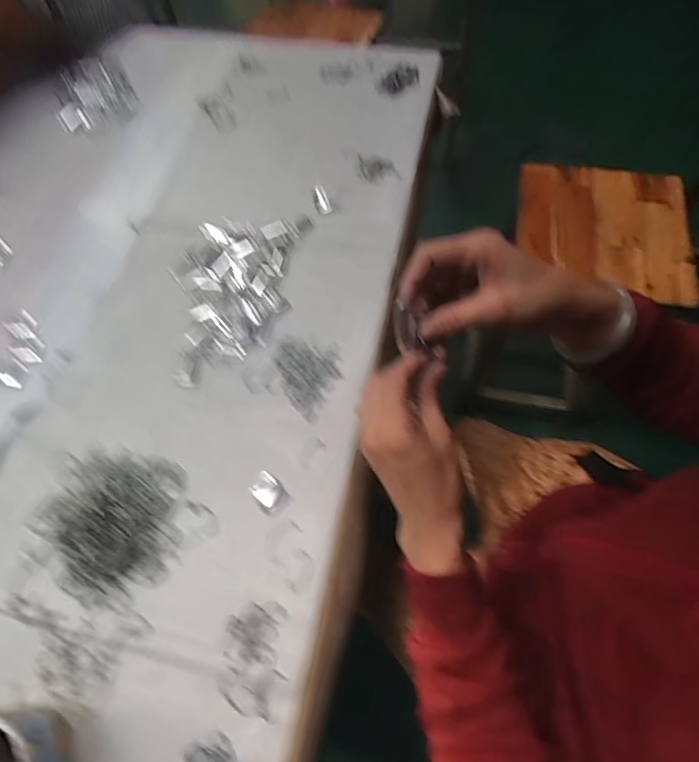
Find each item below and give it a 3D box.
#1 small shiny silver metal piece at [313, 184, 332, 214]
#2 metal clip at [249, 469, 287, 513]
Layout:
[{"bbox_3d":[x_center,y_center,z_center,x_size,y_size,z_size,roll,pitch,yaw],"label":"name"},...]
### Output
[{"bbox_3d":[-0.041,-0.264,0.650,0.022,0.006,0.044,-16,87,-5],"label":"small shiny silver metal piece"},{"bbox_3d":[-0.089,0.121,0.488,0.039,0.004,0.030,41,74,18],"label":"metal clip"}]

